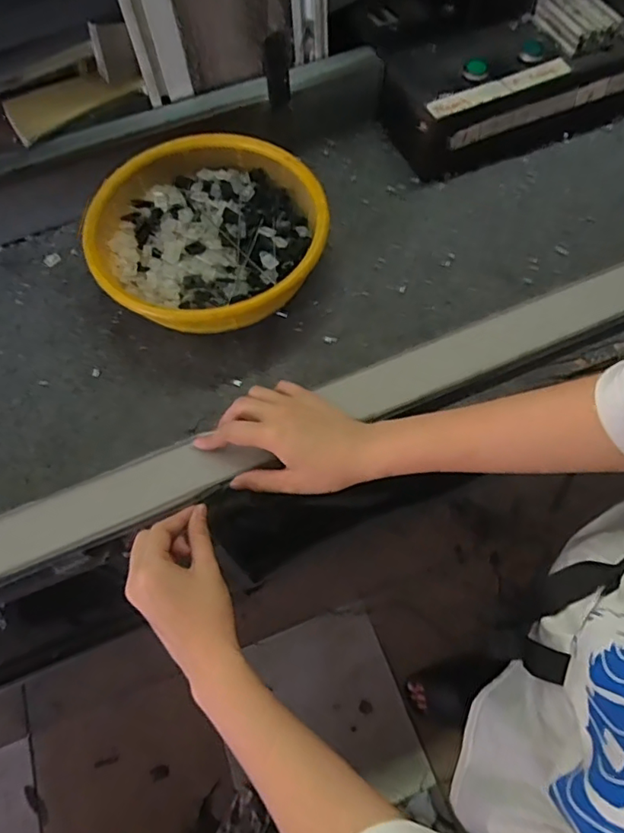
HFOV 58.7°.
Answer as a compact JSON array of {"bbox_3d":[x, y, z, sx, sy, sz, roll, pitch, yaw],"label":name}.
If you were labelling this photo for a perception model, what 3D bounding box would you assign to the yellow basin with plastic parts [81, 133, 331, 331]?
[{"bbox_3d":[-0.107,-0.183,0.583,0.228,0.084,0.232,-1,64,3],"label":"yellow basin with plastic parts"}]

